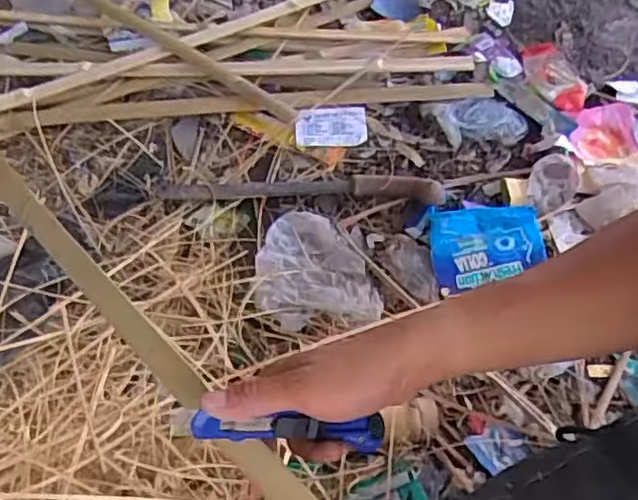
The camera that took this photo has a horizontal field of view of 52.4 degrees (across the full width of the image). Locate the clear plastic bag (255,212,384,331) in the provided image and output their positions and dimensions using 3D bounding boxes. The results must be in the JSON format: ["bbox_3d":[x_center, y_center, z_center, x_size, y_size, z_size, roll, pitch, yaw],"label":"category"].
[{"bbox_3d":[-0.007,0.019,0.837,0.150,0.040,0.183,-8,57,-3],"label":"clear plastic bag"}]

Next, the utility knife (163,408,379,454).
[{"bbox_3d":[-0.023,0.119,0.429,0.162,0.025,0.015,12,52,-28],"label":"utility knife"}]

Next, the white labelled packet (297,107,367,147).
[{"bbox_3d":[0.019,-0.190,0.994,0.106,0.017,0.070,0,57,2],"label":"white labelled packet"}]

